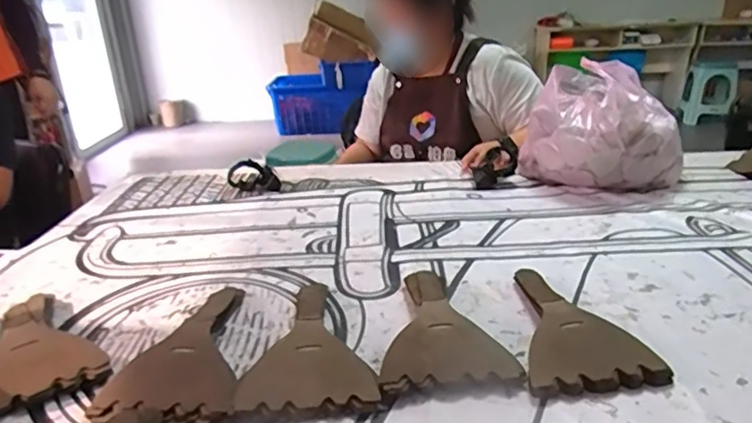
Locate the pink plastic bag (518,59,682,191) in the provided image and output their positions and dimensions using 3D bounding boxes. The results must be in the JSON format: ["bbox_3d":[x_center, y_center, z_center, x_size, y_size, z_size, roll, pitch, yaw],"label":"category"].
[{"bbox_3d":[0.471,-0.174,1.161,0.290,0.224,0.275,9,25,25],"label":"pink plastic bag"}]

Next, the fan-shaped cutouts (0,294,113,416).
[{"bbox_3d":[-0.422,0.162,0.692,0.144,0.034,0.221,-14,25,-27],"label":"fan-shaped cutouts"}]

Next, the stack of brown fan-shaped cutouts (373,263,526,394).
[{"bbox_3d":[0.065,0.132,0.707,0.148,0.043,0.244,-4,23,-6],"label":"stack of brown fan-shaped cutouts"}]

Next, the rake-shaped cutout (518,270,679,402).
[{"bbox_3d":[0.227,0.131,0.696,0.152,0.040,0.245,-4,23,-6],"label":"rake-shaped cutout"}]

